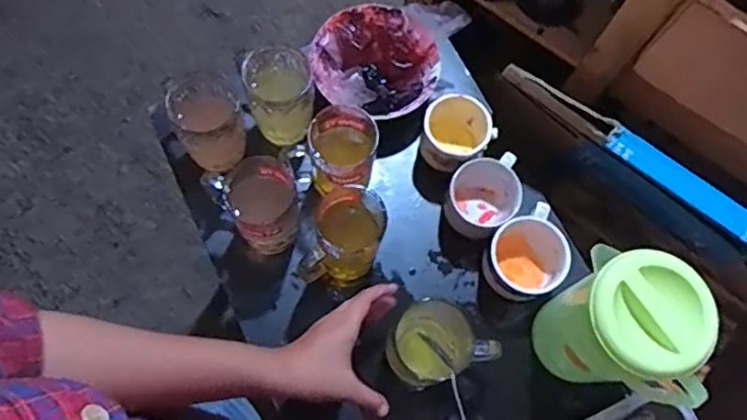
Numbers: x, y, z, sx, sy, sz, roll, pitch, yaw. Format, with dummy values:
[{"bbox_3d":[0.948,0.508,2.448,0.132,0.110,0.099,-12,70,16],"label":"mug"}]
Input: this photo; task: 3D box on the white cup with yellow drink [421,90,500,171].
[{"bbox_3d":[0.100,-0.091,0.746,0.087,0.074,0.075,-41,78,-14],"label":"white cup with yellow drink"}]

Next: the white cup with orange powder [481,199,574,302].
[{"bbox_3d":[0.172,0.057,0.715,0.088,0.083,0.088,1,71,-2],"label":"white cup with orange powder"}]

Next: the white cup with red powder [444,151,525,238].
[{"bbox_3d":[0.130,-0.015,0.742,0.078,0.082,0.094,29,72,7],"label":"white cup with red powder"}]

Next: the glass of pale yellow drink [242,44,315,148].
[{"bbox_3d":[-0.104,-0.128,0.714,0.069,0.098,0.068,-9,72,-5],"label":"glass of pale yellow drink"}]

